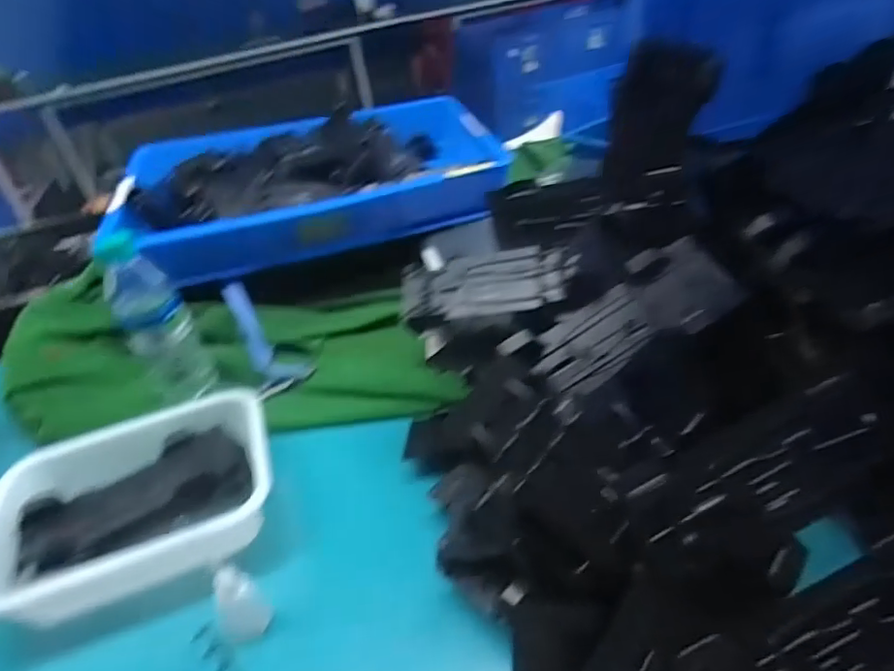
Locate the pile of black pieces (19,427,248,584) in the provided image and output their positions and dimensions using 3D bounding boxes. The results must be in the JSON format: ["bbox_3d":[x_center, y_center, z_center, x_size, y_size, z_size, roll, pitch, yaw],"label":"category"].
[{"bbox_3d":[-0.296,0.156,0.542,0.197,0.030,0.090,-19,38,-15],"label":"pile of black pieces"}]

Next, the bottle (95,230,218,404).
[{"bbox_3d":[-0.326,-0.014,0.625,0.068,0.196,0.057,-22,39,-19],"label":"bottle"}]

